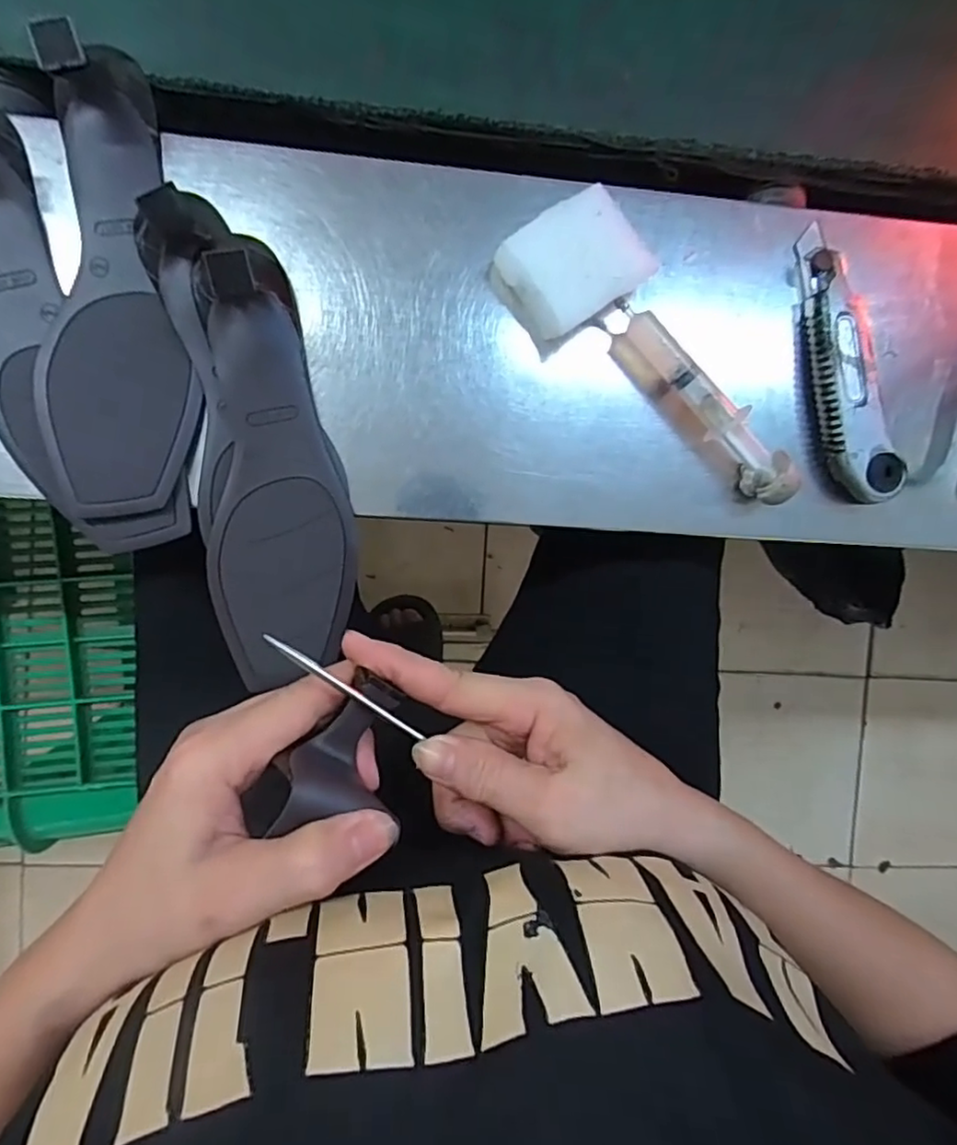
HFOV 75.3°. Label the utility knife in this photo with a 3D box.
[{"bbox_3d":[0.213,-0.121,0.368,0.033,0.025,0.160,-17,92,-6],"label":"utility knife"}]

